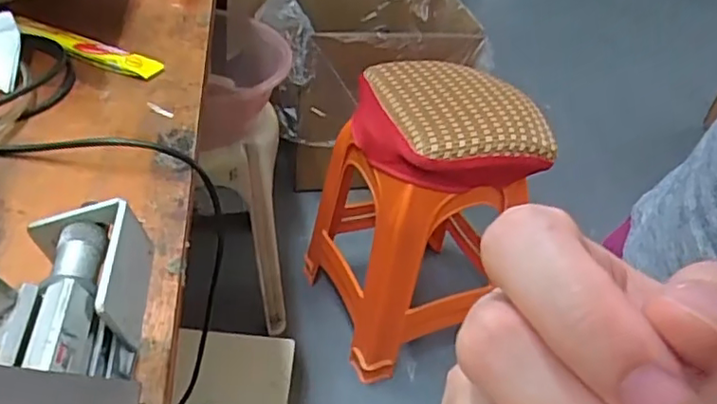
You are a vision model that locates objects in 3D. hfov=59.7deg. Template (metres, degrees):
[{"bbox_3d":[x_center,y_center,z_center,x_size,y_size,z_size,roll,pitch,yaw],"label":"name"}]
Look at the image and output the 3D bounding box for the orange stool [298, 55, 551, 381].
[{"bbox_3d":[0.115,0.010,1.217,0.316,0.474,0.331,-12,43,-23],"label":"orange stool"}]

